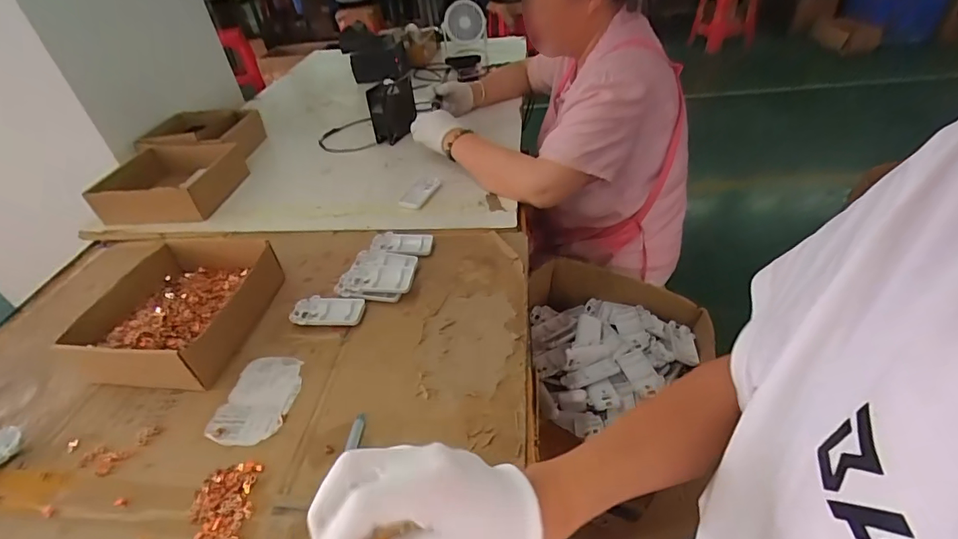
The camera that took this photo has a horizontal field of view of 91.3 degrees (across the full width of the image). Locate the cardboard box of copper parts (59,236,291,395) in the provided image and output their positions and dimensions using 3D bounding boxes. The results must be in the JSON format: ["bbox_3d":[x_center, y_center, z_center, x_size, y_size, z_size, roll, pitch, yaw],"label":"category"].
[{"bbox_3d":[-0.400,0.043,0.643,0.197,0.060,0.241,4,42,10],"label":"cardboard box of copper parts"}]

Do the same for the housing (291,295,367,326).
[{"bbox_3d":[-0.205,0.057,0.640,0.097,0.016,0.048,2,42,7],"label":"housing"}]

